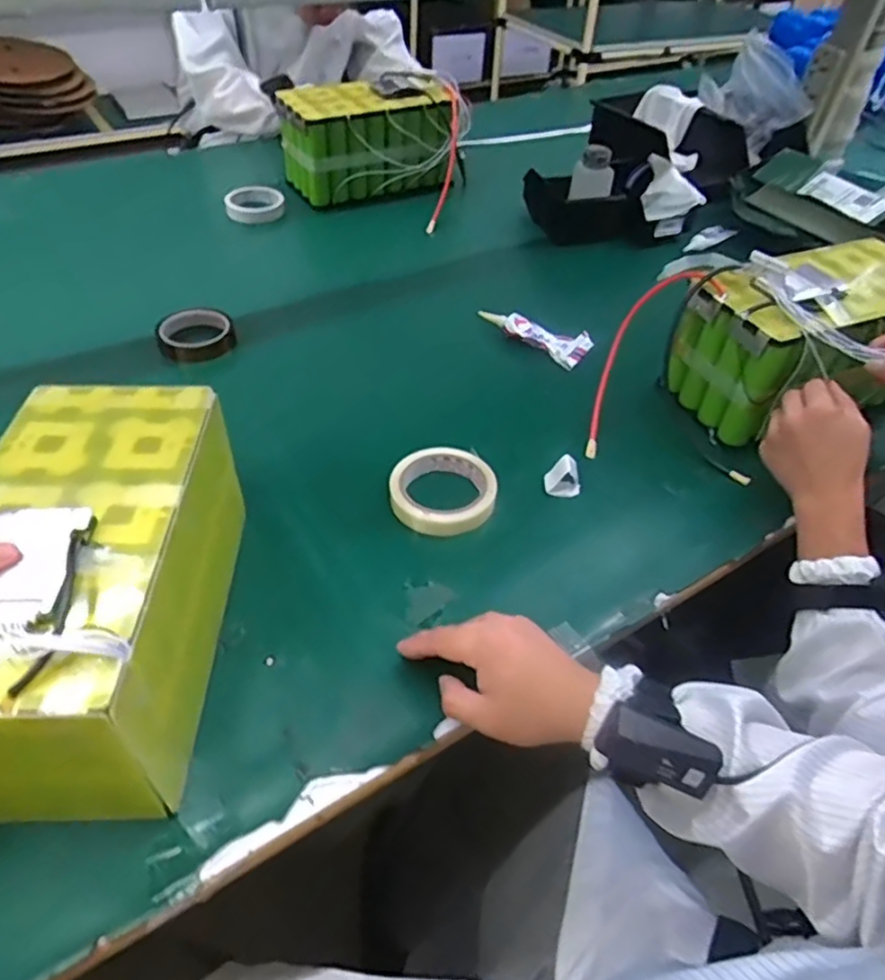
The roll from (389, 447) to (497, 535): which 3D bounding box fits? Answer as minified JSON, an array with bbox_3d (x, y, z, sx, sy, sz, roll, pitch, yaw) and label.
[{"bbox_3d":[0.001,0.000,0.671,0.102,0.035,0.101,2,46,-2],"label":"roll"}]

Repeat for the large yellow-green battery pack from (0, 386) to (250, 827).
[{"bbox_3d":[-0.247,0.067,0.484,0.145,0.160,0.280,1,46,-4],"label":"large yellow-green battery pack"}]

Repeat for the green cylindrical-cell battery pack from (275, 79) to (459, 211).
[{"bbox_3d":[-0.125,-0.581,1.120,0.277,0.157,0.132,-6,47,-11],"label":"green cylindrical-cell battery pack"}]

